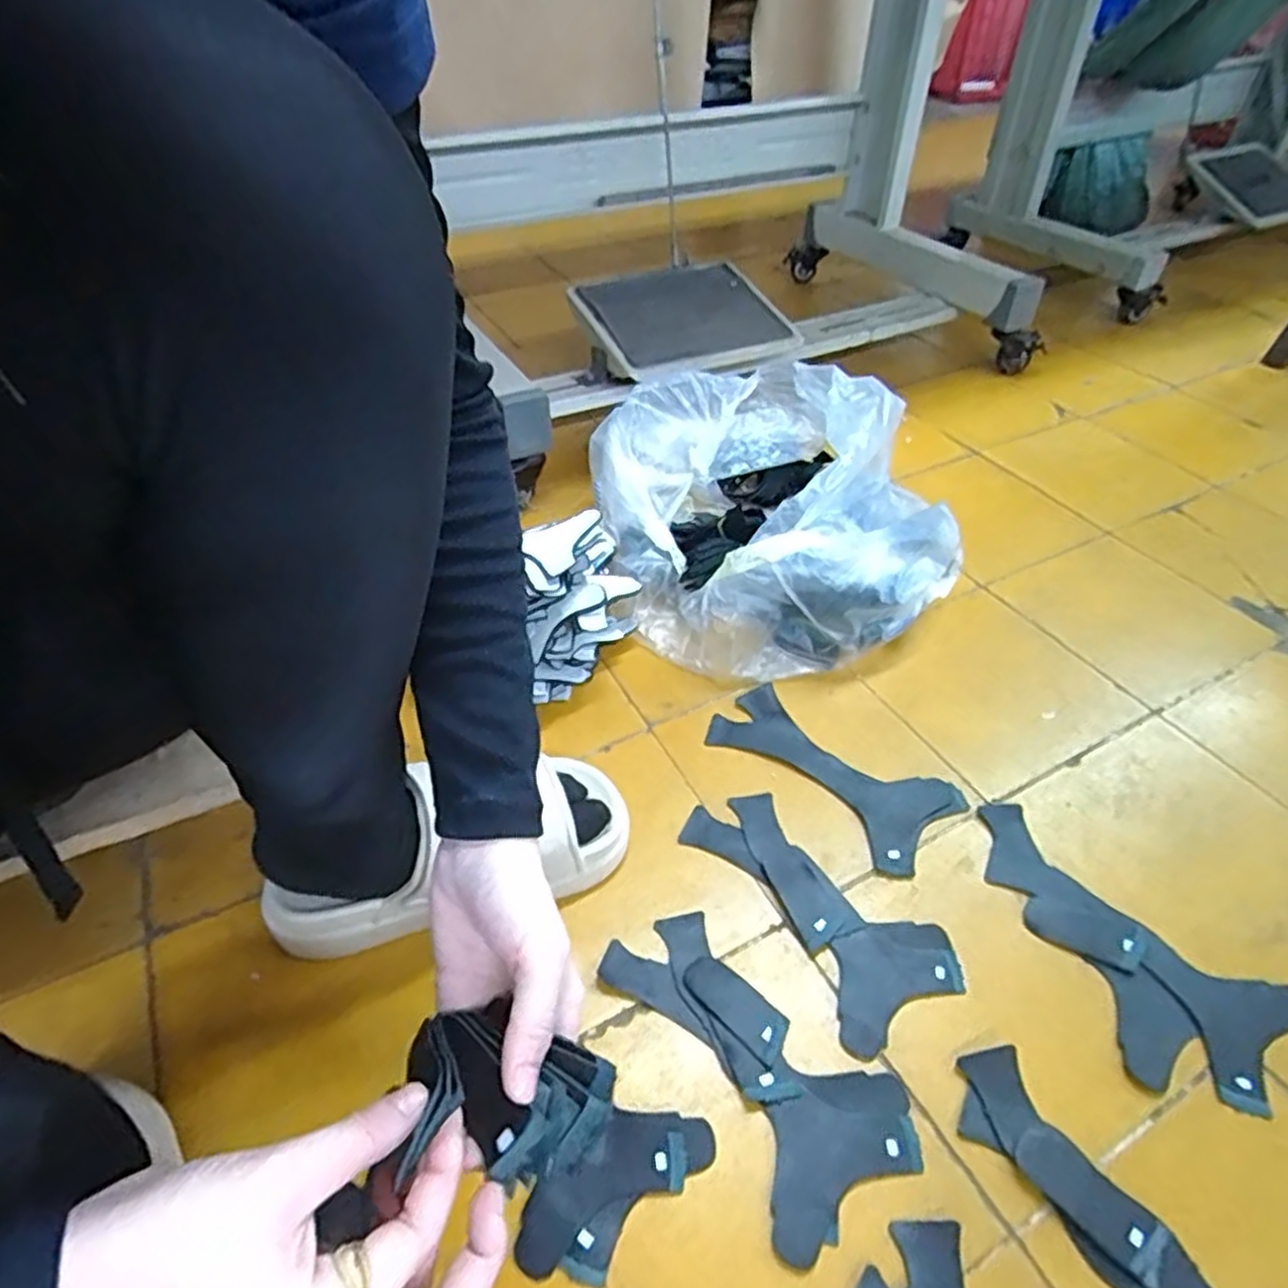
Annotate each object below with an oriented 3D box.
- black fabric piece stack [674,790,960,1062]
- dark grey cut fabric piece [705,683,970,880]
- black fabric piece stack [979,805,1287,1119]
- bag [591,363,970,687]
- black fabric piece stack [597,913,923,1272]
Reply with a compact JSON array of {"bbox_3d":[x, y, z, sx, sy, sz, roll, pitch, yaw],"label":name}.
[{"bbox_3d":[0.119,0.182,0.548,0.098,0.013,0.201,-28,51,-24],"label":"black fabric piece stack"},{"bbox_3d":[0.152,0.103,0.632,0.094,0.011,0.197,-35,54,-29],"label":"dark grey cut fabric piece"},{"bbox_3d":[0.314,0.209,0.516,0.118,0.007,0.210,-34,54,-29],"label":"black fabric piece stack"},{"bbox_3d":[0.137,-0.154,0.778,0.321,0.164,0.349,-15,47,-14],"label":"bag"},{"bbox_3d":[0.066,0.254,0.479,0.104,0.012,0.200,-28,51,-24],"label":"black fabric piece stack"}]

